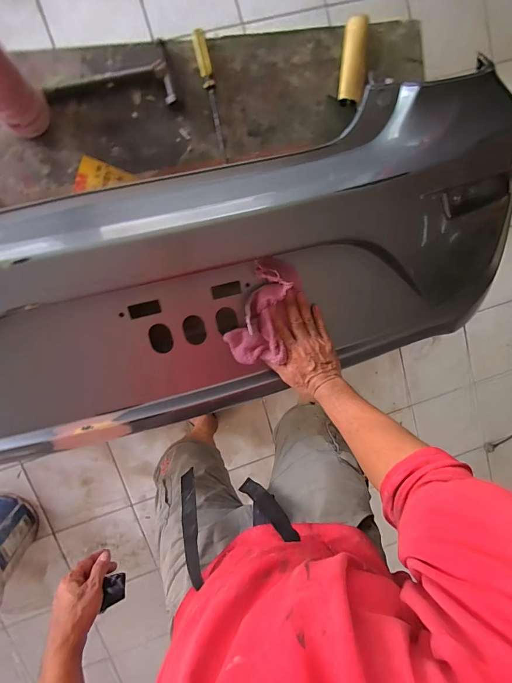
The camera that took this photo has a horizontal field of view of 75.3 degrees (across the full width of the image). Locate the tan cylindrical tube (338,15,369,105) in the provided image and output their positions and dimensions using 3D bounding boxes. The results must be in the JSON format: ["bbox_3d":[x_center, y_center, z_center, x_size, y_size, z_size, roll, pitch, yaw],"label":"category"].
[{"bbox_3d":[0.172,-0.495,0.589,0.044,0.030,0.136,6,98,-10],"label":"tan cylindrical tube"}]

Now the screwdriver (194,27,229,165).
[{"bbox_3d":[-0.076,-0.418,0.569,0.021,0.020,0.202,-14,100,-7],"label":"screwdriver"}]

